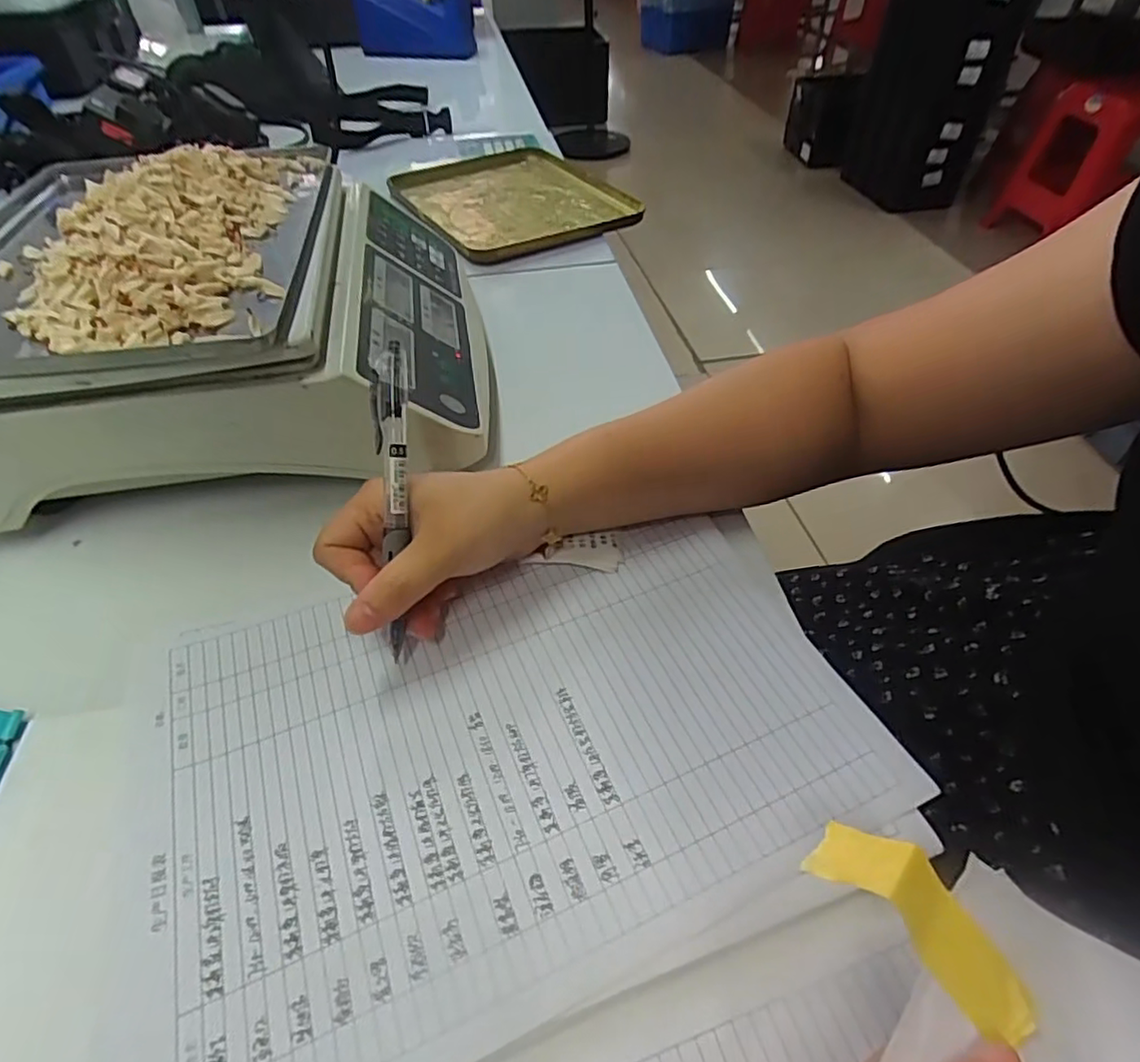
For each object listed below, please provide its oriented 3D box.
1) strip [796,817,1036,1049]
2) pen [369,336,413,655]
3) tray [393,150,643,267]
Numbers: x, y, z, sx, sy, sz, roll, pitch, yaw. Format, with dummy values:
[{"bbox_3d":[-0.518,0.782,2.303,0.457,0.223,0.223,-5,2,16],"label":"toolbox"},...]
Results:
[{"bbox_3d":[0.092,0.101,0.162,0.021,0.018,0.056,-34,62,-27],"label":"strip"},{"bbox_3d":[-0.077,-0.013,0.275,0.015,0.137,0.007,-1,5,0],"label":"pen"},{"bbox_3d":[-0.066,-0.362,0.686,0.207,0.018,0.266,-22,52,-17],"label":"tray"}]

